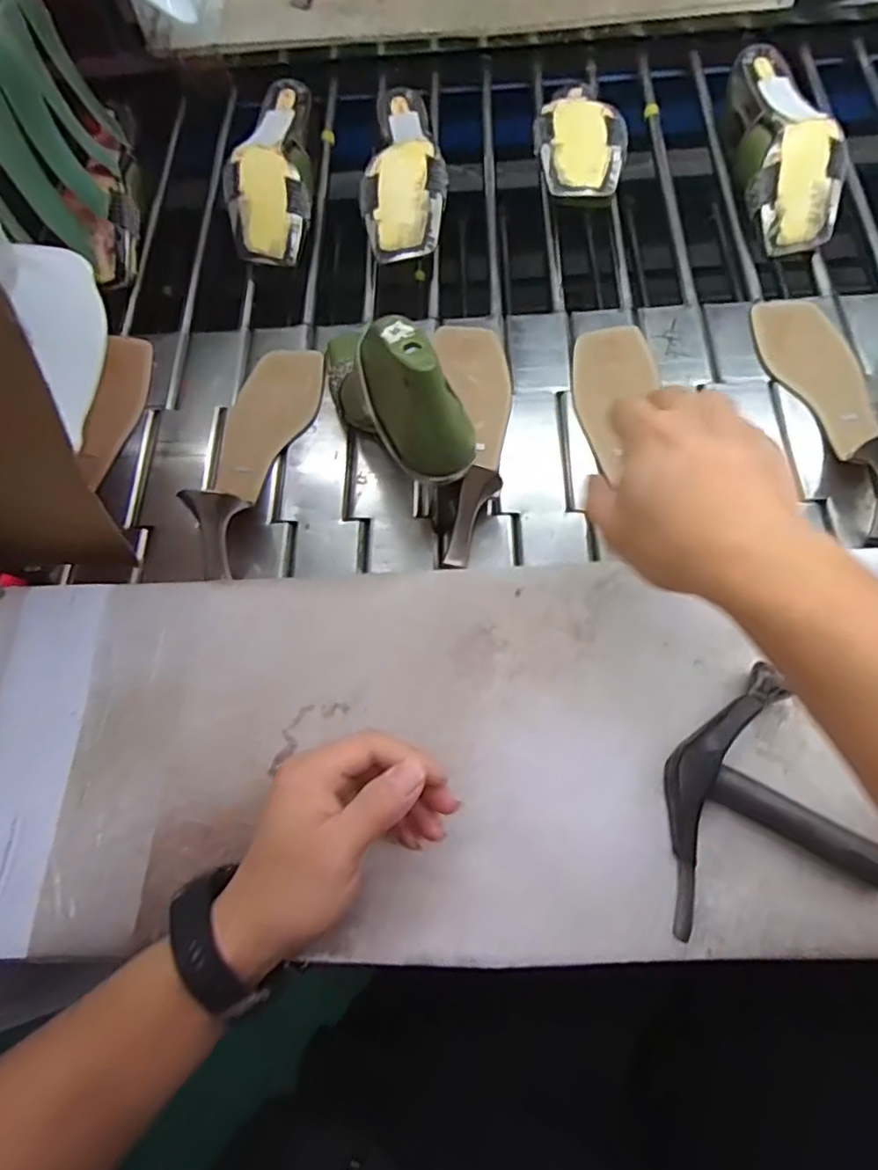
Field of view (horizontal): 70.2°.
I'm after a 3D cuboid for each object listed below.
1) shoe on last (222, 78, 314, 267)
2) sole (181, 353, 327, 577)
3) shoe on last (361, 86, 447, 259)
[{"bbox_3d":[-0.175,-0.438,0.659,0.078,0.070,0.209,-5,66,1],"label":"shoe on last"},{"bbox_3d":[-0.174,-0.129,0.545,0.080,0.064,0.246,15,68,9],"label":"sole"},{"bbox_3d":[-0.038,-0.434,0.655,0.081,0.074,0.222,-5,66,1],"label":"shoe on last"}]

